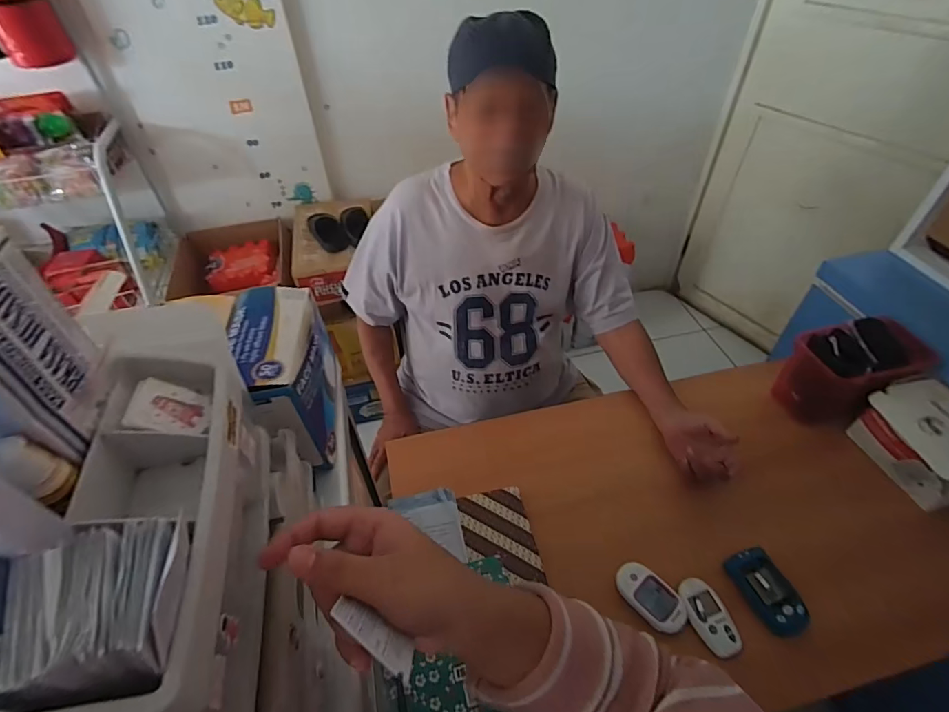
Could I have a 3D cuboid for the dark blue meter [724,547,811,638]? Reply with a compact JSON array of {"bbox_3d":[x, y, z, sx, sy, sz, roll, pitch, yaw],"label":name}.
[{"bbox_3d":[0.413,0.330,0.664,0.057,0.034,0.111,-21,49,-17],"label":"dark blue meter"}]

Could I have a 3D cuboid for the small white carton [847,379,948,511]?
[{"bbox_3d":[0.744,0.143,0.770,0.122,0.113,0.172,-15,48,-12],"label":"small white carton"}]

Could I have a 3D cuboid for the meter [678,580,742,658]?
[{"bbox_3d":[0.320,0.355,0.644,0.047,0.015,0.096,-16,48,-13],"label":"meter"}]

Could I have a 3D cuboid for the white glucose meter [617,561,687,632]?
[{"bbox_3d":[0.245,0.333,0.656,0.055,0.014,0.098,-34,54,-27],"label":"white glucose meter"}]

